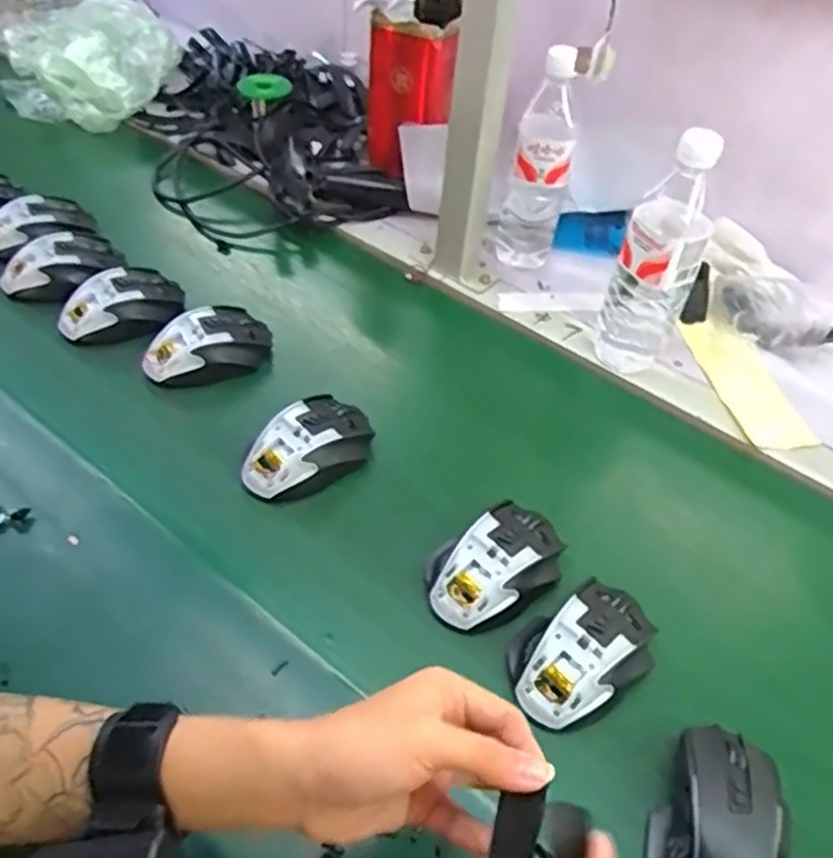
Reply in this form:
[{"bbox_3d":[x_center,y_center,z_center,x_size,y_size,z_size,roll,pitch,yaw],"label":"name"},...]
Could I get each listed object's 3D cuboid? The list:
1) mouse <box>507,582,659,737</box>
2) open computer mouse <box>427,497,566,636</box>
[{"bbox_3d":[0.115,0.152,0.506,0.107,0.031,0.070,-26,55,-26],"label":"mouse"},{"bbox_3d":[0.061,0.100,0.551,0.110,0.035,0.073,-27,55,-27],"label":"open computer mouse"}]

